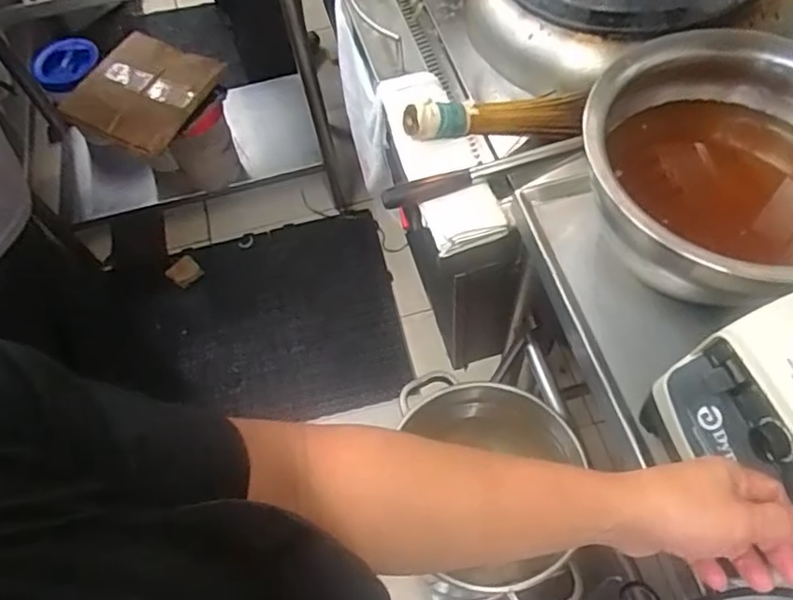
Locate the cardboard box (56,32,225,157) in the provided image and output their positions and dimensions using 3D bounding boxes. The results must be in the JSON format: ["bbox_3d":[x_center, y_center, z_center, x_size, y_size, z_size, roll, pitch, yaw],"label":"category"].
[{"bbox_3d":[-0.591,-0.494,1.467,0.336,0.055,0.284,27,65,18],"label":"cardboard box"}]

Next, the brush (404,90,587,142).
[{"bbox_3d":[0.143,-0.260,0.898,0.272,0.064,0.045,-9,58,-22],"label":"brush"}]

